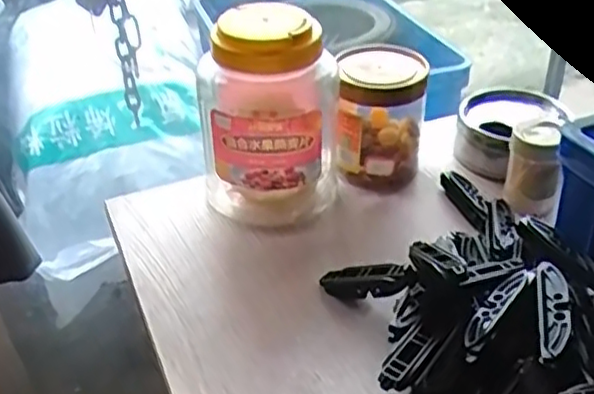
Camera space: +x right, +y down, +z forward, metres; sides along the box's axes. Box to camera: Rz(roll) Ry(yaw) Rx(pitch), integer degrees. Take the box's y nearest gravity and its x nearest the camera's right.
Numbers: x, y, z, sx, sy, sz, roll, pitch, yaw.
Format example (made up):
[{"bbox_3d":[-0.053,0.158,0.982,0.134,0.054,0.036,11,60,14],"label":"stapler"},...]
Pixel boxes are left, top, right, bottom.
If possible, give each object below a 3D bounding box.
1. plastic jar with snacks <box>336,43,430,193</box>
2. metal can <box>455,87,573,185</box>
[{"bbox_3d":[0.076,-0.074,0.631,0.082,0.112,0.082,-1,36,1],"label":"plastic jar with snacks"},{"bbox_3d":[0.202,-0.063,0.654,0.097,0.053,0.098,-1,36,1],"label":"metal can"}]

